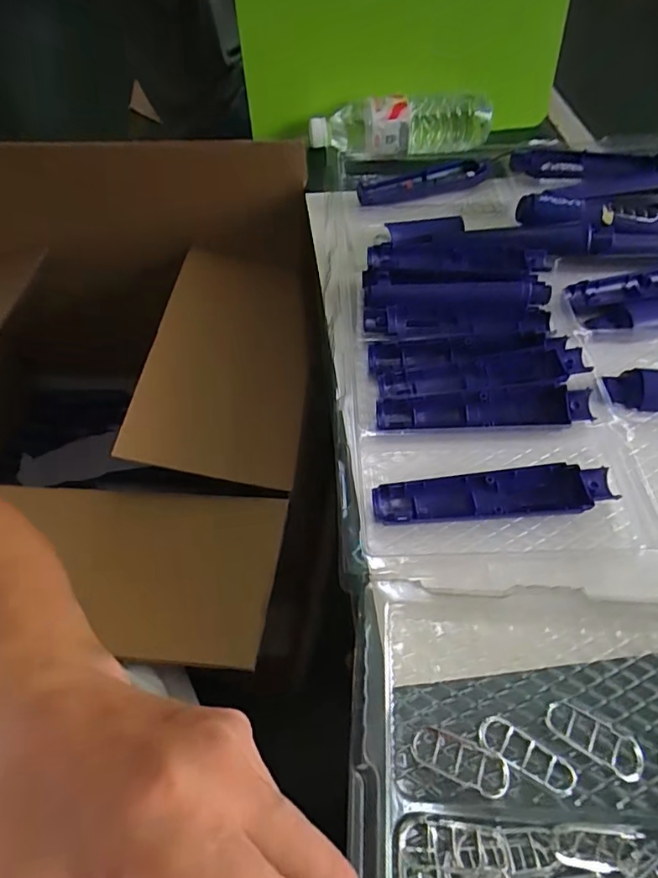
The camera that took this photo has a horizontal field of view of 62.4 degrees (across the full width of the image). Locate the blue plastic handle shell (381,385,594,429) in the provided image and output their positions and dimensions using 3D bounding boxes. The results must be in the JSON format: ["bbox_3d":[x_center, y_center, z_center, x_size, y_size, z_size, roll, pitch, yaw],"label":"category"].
[{"bbox_3d":[0.123,-0.022,0.431,0.166,0.018,0.031,-3,53,1],"label":"blue plastic handle shell"}]

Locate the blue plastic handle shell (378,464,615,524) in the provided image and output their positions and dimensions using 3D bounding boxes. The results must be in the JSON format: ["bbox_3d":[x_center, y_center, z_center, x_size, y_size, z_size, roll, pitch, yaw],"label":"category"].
[{"bbox_3d":[0.117,0.043,0.393,0.167,0.015,0.038,-6,53,-1],"label":"blue plastic handle shell"}]

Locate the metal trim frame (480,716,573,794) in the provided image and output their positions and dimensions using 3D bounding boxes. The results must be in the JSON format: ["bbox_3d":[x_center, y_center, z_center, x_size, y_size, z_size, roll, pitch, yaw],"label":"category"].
[{"bbox_3d":[0.109,0.175,0.300,0.053,0.010,0.020,28,60,21],"label":"metal trim frame"}]

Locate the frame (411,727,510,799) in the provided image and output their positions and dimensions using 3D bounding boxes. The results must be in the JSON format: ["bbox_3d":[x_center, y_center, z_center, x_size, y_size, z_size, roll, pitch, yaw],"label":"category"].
[{"bbox_3d":[0.072,0.177,0.299,0.053,0.009,0.022,19,57,16],"label":"frame"}]

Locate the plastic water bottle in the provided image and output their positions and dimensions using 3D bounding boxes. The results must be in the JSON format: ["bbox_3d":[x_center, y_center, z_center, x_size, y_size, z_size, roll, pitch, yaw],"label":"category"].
[{"bbox_3d":[0.097,-0.403,0.709,0.238,0.067,0.064,-10,54,-4],"label":"plastic water bottle"}]

